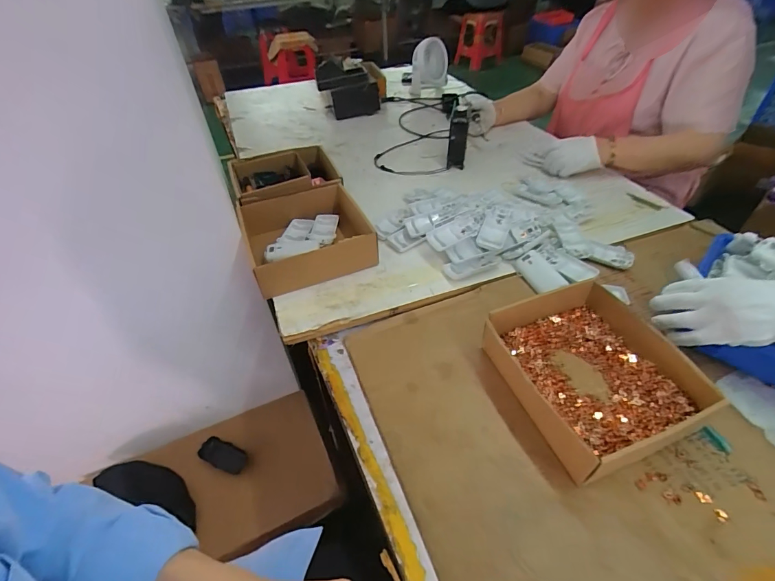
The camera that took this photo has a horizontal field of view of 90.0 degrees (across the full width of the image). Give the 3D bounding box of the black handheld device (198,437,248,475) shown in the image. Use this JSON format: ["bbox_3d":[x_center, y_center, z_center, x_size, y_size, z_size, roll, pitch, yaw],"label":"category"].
[{"bbox_3d":[-0.366,0.368,0.863,0.107,0.020,0.051,16,48,18],"label":"black handheld device"}]

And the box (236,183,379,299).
[{"bbox_3d":[-0.145,-0.096,0.703,0.208,0.078,0.199,-17,46,-14],"label":"box"}]

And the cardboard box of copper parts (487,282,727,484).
[{"bbox_3d":[0.252,0.095,0.485,0.206,0.063,0.215,-15,46,-12],"label":"cardboard box of copper parts"}]

